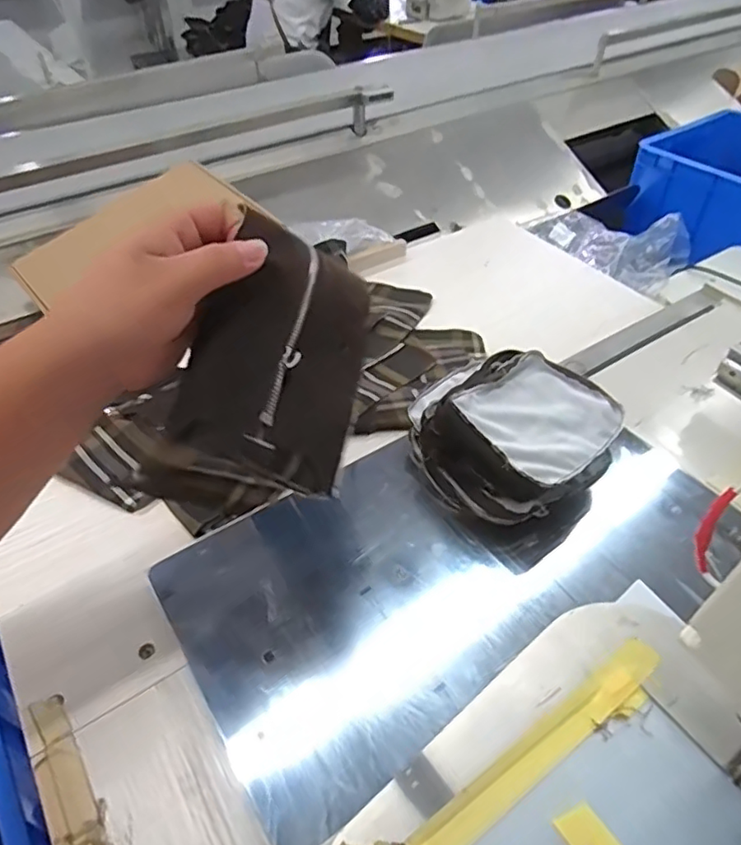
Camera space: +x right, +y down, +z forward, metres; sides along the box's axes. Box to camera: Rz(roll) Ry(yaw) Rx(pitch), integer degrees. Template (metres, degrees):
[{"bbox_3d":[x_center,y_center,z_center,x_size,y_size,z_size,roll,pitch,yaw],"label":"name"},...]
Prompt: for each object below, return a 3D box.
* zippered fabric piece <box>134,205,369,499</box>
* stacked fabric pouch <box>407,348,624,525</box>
[{"bbox_3d":[-0.058,-0.035,0.369,0.108,0.035,0.168,16,81,-18],"label":"zippered fabric piece"},{"bbox_3d":[0.132,0.015,0.538,0.150,0.095,0.138,-29,53,-25],"label":"stacked fabric pouch"}]

